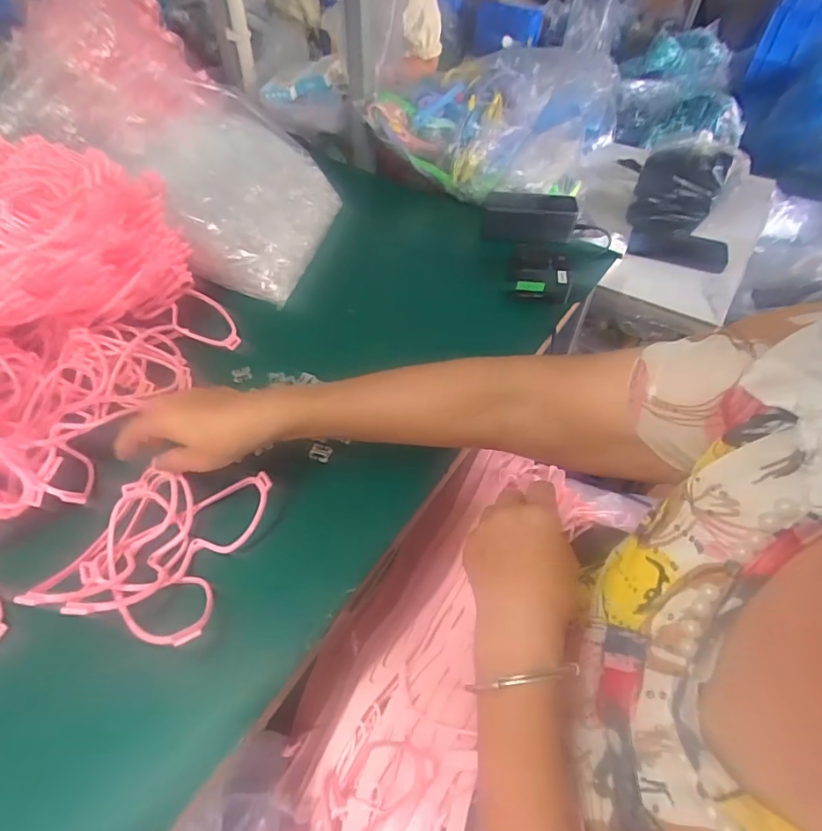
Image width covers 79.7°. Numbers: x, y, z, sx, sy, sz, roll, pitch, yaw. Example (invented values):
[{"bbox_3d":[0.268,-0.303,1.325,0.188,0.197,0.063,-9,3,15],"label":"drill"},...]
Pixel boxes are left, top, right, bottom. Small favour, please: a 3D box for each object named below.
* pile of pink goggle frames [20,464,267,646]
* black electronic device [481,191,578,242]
[{"bbox_3d":[-0.190,0.100,0.385,0.122,0.050,0.140,11,50,7],"label":"pile of pink goggle frames"},{"bbox_3d":[0.179,-0.304,0.750,0.134,0.052,0.048,5,49,2],"label":"black electronic device"}]

